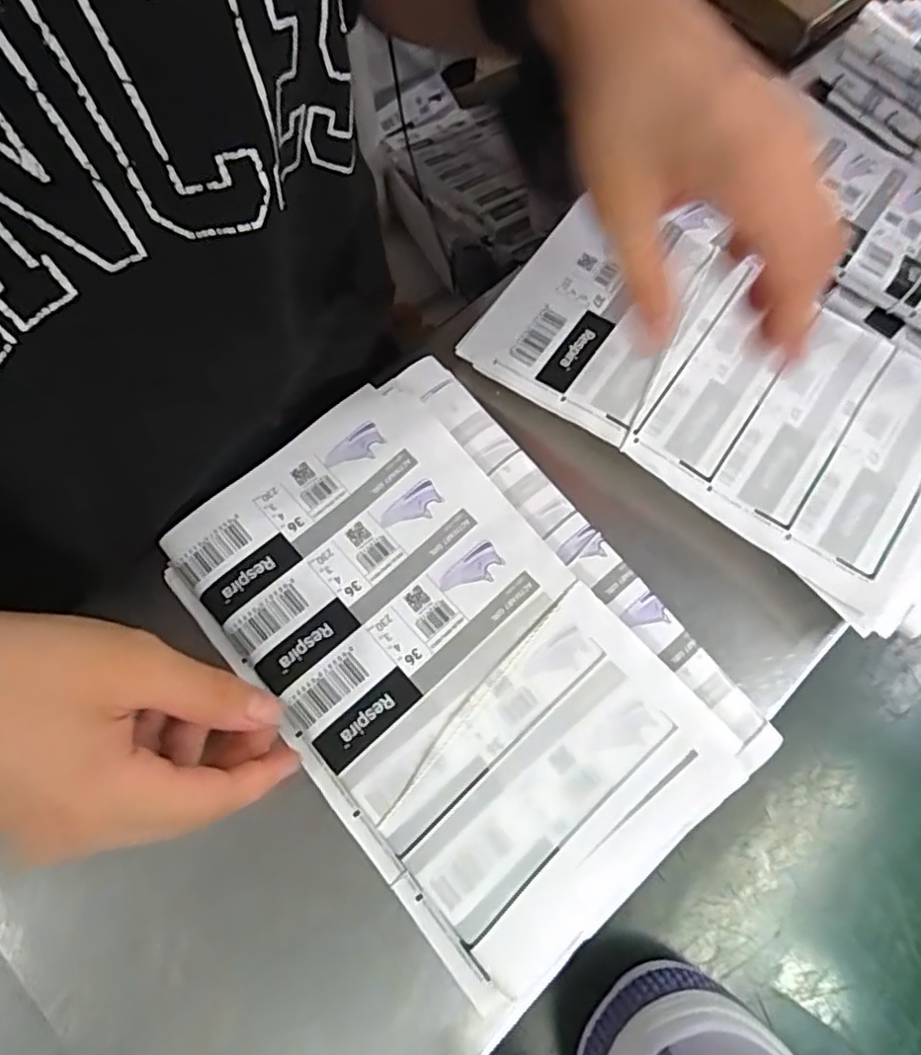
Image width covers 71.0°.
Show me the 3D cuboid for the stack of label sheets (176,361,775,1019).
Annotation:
[{"bbox_3d":[-0.002,0.052,0.301,0.174,0.015,0.250,-39,78,-10],"label":"stack of label sheets"}]

